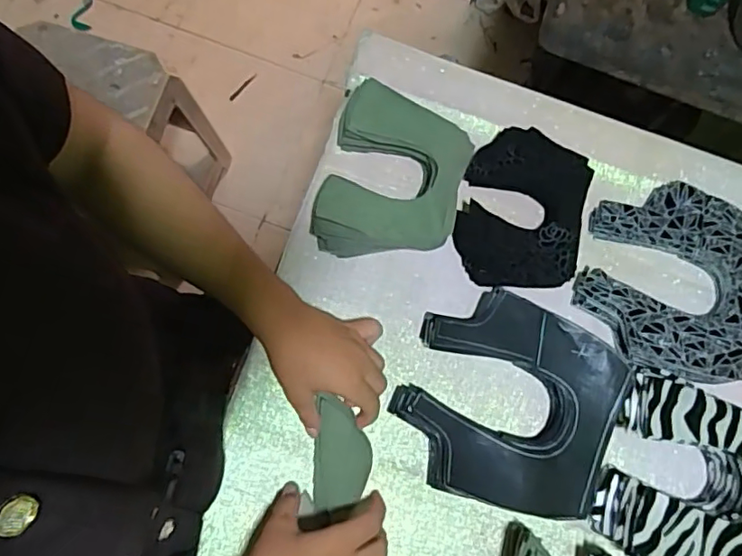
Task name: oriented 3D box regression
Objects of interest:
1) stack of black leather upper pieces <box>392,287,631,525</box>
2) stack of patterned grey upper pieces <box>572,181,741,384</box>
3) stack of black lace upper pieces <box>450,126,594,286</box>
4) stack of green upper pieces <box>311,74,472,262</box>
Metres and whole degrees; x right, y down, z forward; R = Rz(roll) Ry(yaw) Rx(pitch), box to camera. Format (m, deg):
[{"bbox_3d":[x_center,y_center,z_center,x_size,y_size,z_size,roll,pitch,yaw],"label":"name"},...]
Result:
[{"bbox_3d":[0.127,0.113,0.528,0.188,0.028,0.185,23,74,1],"label":"stack of black leather upper pieces"},{"bbox_3d":[0.311,0.004,0.567,0.188,0.022,0.194,20,74,0],"label":"stack of patterned grey upper pieces"},{"bbox_3d":[0.157,-0.074,0.579,0.128,0.030,0.161,10,75,-3],"label":"stack of black lace upper pieces"},{"bbox_3d":[0.022,-0.097,0.574,0.133,0.054,0.168,17,74,-1],"label":"stack of green upper pieces"}]

